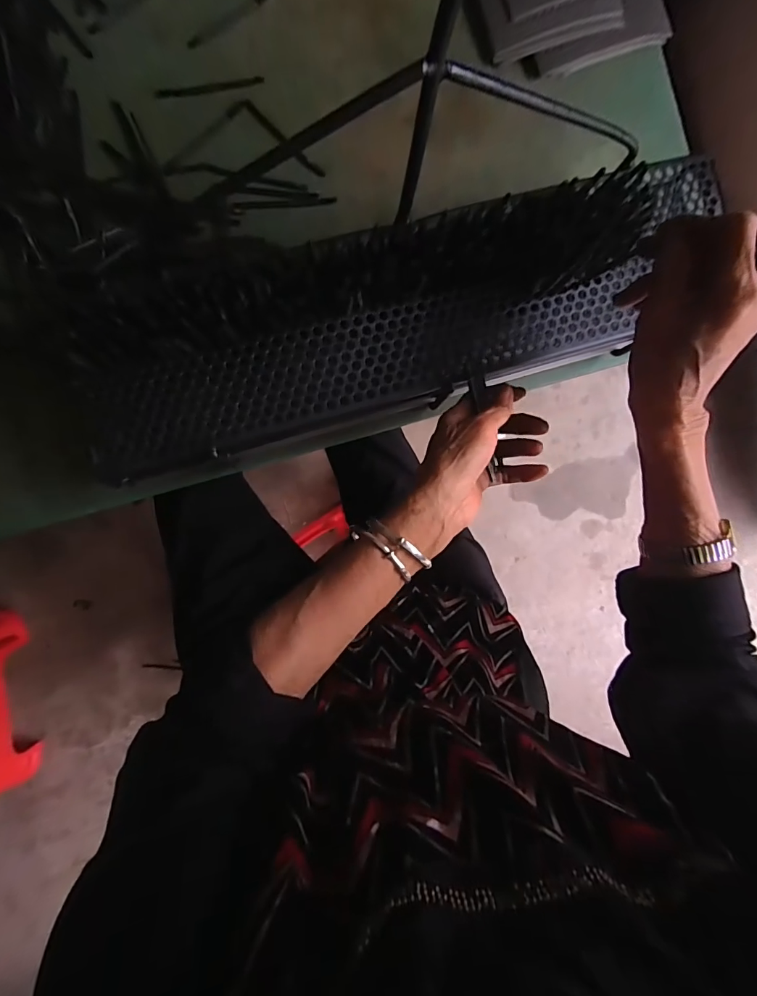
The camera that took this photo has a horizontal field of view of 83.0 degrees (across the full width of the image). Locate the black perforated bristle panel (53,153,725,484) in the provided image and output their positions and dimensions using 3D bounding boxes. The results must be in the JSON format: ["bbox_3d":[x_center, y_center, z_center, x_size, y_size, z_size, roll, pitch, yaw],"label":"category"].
[{"bbox_3d":[-0.005,-0.141,0.356,0.495,0.066,0.135,-18,88,-5],"label":"black perforated bristle panel"}]

